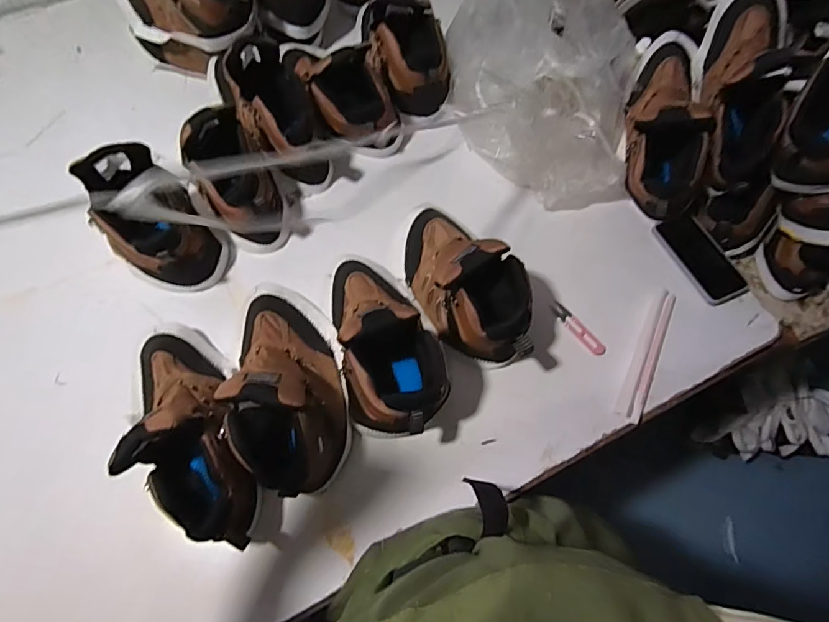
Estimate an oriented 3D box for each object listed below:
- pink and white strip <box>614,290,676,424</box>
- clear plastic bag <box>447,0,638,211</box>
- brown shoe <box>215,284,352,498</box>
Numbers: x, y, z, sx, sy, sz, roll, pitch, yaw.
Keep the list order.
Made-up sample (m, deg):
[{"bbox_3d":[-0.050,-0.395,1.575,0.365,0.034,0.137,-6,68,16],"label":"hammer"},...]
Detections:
[{"bbox_3d":[0.348,0.062,0.695,0.039,0.012,0.214,27,70,9],"label":"pink and white strip"},{"bbox_3d":[0.216,-0.403,0.785,0.301,0.176,0.424,3,69,0],"label":"clear plastic bag"},{"bbox_3d":[-0.167,0.077,0.599,0.134,0.152,0.293,-16,70,-7],"label":"brown shoe"}]

